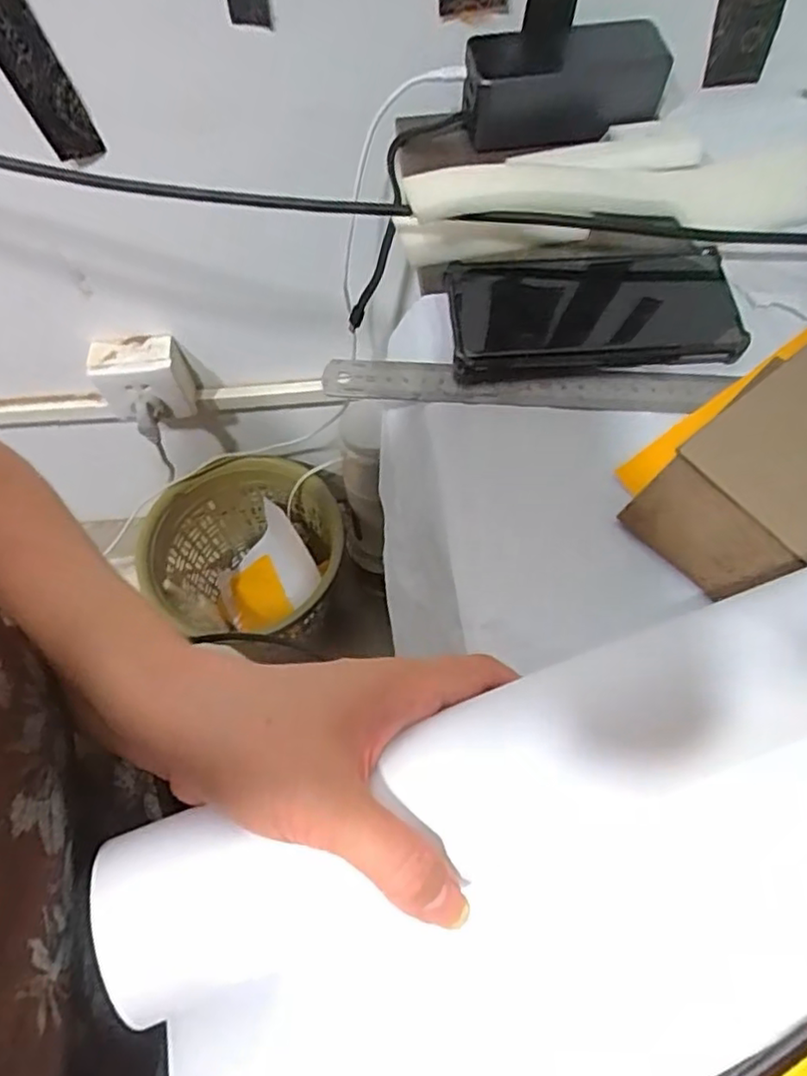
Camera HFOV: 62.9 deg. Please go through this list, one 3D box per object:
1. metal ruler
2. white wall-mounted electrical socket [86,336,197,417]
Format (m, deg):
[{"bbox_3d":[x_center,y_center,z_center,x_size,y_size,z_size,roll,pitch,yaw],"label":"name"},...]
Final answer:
[{"bbox_3d":[0.067,-0.087,0.376,0.224,0.008,0.026,4,69,5],"label":"metal ruler"},{"bbox_3d":[-0.286,-0.171,0.726,0.098,0.082,0.053,-5,65,0],"label":"white wall-mounted electrical socket"}]

